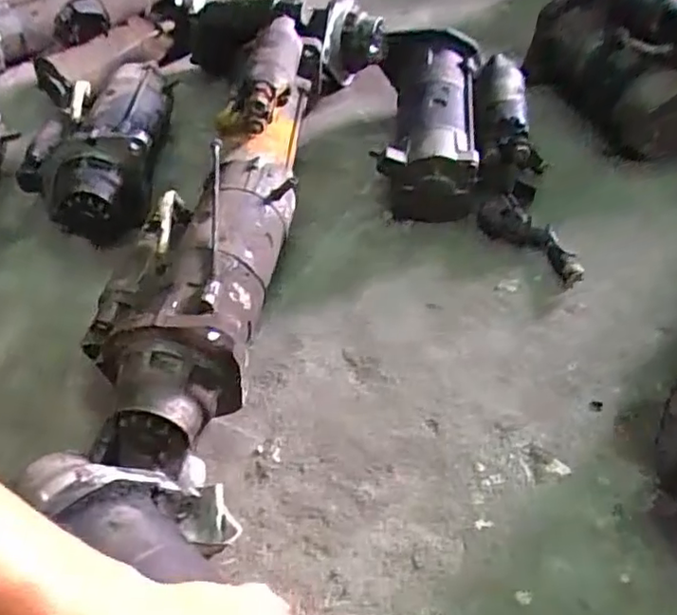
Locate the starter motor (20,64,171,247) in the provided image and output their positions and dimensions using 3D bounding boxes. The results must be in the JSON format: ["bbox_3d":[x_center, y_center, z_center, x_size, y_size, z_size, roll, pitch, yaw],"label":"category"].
[{"bbox_3d":[-0.292,-0.203,0.752,0.162,0.104,0.310,-10,46,-2],"label":"starter motor"}]

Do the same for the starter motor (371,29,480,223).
[{"bbox_3d":[0.105,-0.214,0.695,0.108,0.093,0.230,-1,62,6],"label":"starter motor"}]

